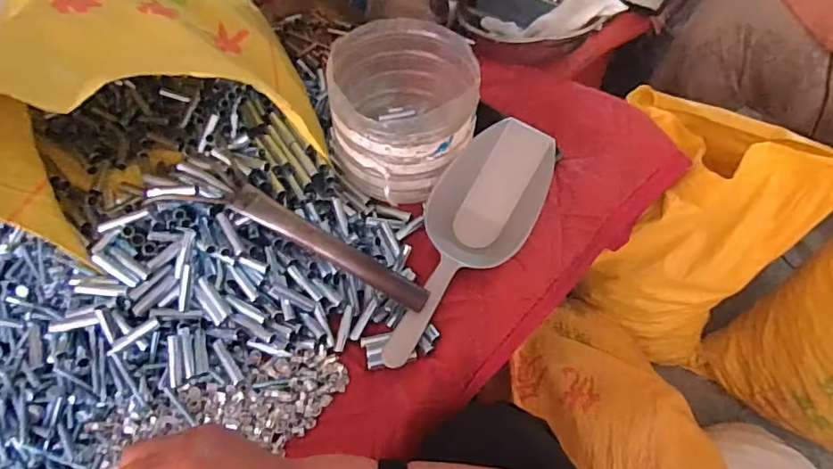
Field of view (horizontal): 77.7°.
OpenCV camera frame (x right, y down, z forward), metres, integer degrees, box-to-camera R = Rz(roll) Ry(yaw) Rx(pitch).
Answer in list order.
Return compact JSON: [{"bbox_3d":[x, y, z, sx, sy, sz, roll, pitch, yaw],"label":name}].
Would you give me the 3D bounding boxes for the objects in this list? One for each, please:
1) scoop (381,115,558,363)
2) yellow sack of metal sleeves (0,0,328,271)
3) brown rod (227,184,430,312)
[{"bbox_3d":[0.061,0.003,0.545,0.112,0.060,0.300,17,58,16],"label":"scoop"},{"bbox_3d":[-0.311,-0.206,0.587,0.294,0.164,0.407,-22,56,-11],"label":"yellow sack of metal sleeves"},{"bbox_3d":[-0.086,0.013,0.508,0.217,0.013,0.026,29,61,6],"label":"brown rod"}]

